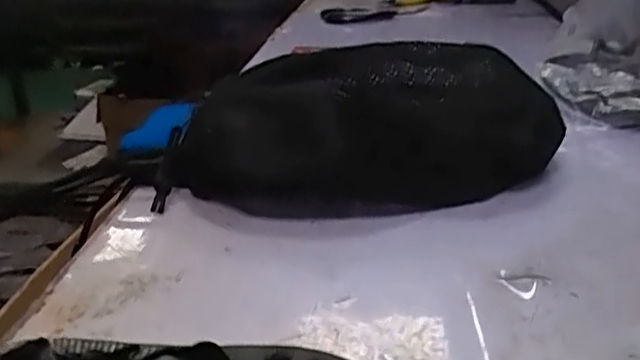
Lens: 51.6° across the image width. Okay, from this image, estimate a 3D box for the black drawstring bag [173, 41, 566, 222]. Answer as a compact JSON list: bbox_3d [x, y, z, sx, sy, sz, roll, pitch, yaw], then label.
[{"bbox_3d":[0.028,-0.039,0.444,0.229,0.082,0.133,-8,24,-15],"label":"black drawstring bag"}]

